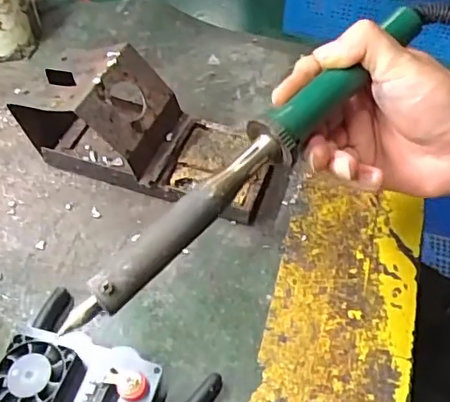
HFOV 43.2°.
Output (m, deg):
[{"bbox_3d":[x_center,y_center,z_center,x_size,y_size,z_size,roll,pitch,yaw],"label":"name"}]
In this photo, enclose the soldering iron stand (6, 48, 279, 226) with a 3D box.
[{"bbox_3d":[-0.053,-0.053,0.402,0.170,0.084,0.074,14,52,7],"label":"soldering iron stand"}]

